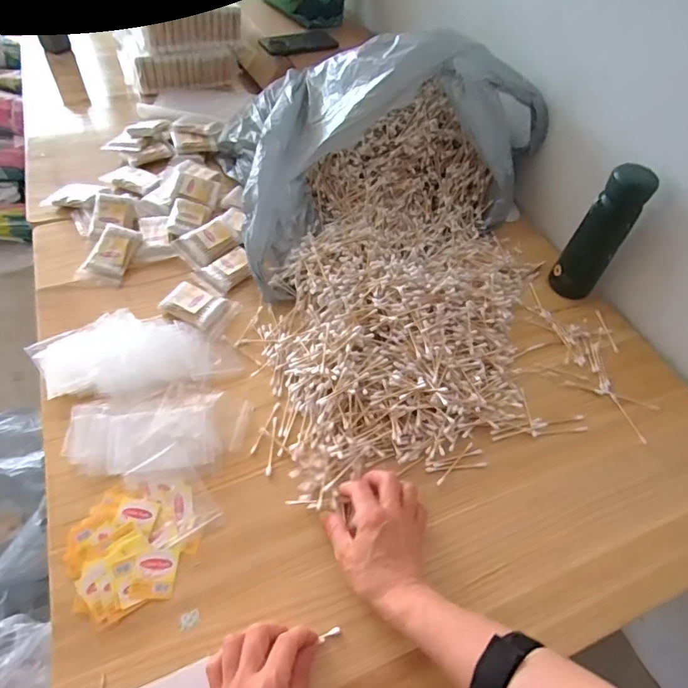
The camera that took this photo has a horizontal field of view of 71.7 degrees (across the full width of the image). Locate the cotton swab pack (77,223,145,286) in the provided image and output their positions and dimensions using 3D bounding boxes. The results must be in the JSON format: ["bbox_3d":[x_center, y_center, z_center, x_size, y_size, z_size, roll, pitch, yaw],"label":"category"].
[{"bbox_3d":[-0.327,-0.125,0.663,0.061,0.013,0.088,15,77,-1],"label":"cotton swab pack"}]

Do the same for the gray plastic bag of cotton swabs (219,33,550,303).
[{"bbox_3d":[0.020,-0.300,0.708,0.452,0.176,0.371,-27,59,-25],"label":"gray plastic bag of cotton swabs"}]

